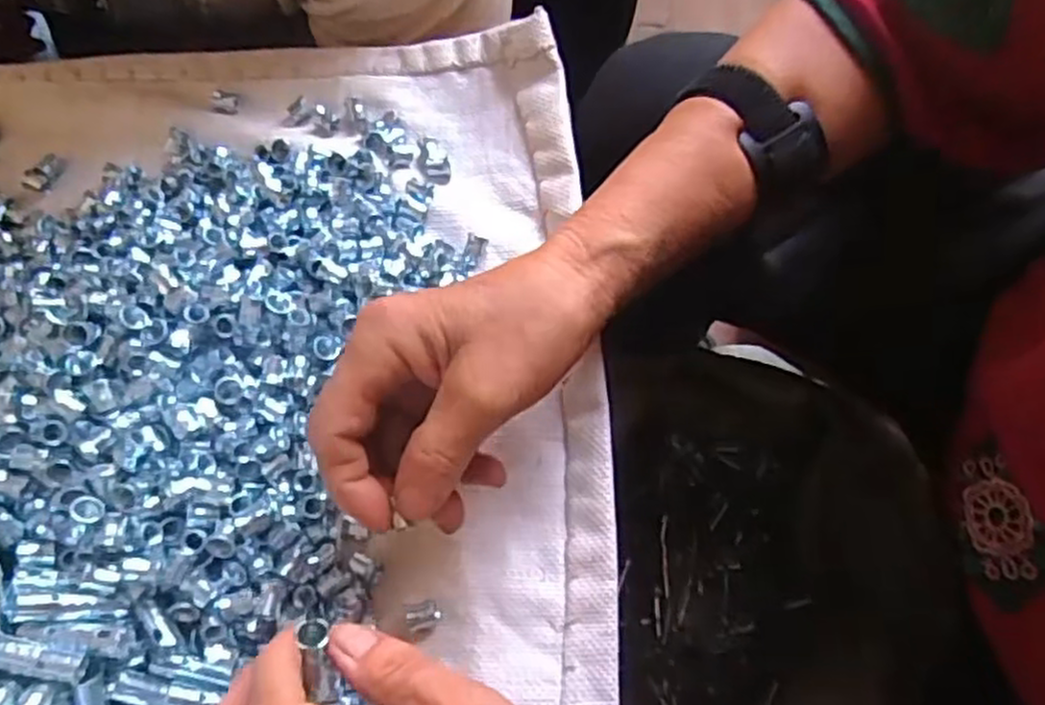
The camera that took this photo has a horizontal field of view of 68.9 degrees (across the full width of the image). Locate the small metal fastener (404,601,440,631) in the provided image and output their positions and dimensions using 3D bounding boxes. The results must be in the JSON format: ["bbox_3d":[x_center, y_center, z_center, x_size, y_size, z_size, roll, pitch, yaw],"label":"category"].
[{"bbox_3d":[-0.041,0.107,0.313,0.014,0.006,0.010,-13,68,-5],"label":"small metal fastener"}]

